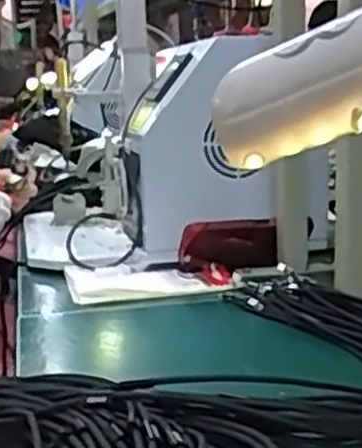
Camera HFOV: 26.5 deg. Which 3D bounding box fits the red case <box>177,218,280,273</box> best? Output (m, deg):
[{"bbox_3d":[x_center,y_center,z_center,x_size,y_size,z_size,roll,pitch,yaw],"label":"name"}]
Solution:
[{"bbox_3d":[0.058,0.026,0.933,0.114,0.058,0.042,1,9,9],"label":"red case"}]

